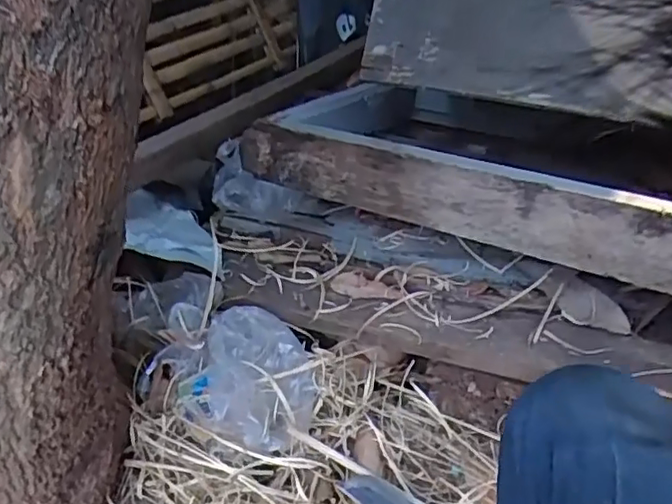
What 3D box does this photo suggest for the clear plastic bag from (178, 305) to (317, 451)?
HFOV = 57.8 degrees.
[{"bbox_3d":[-0.119,0.182,0.893,0.187,0.076,0.206,11,32,13],"label":"clear plastic bag"}]

